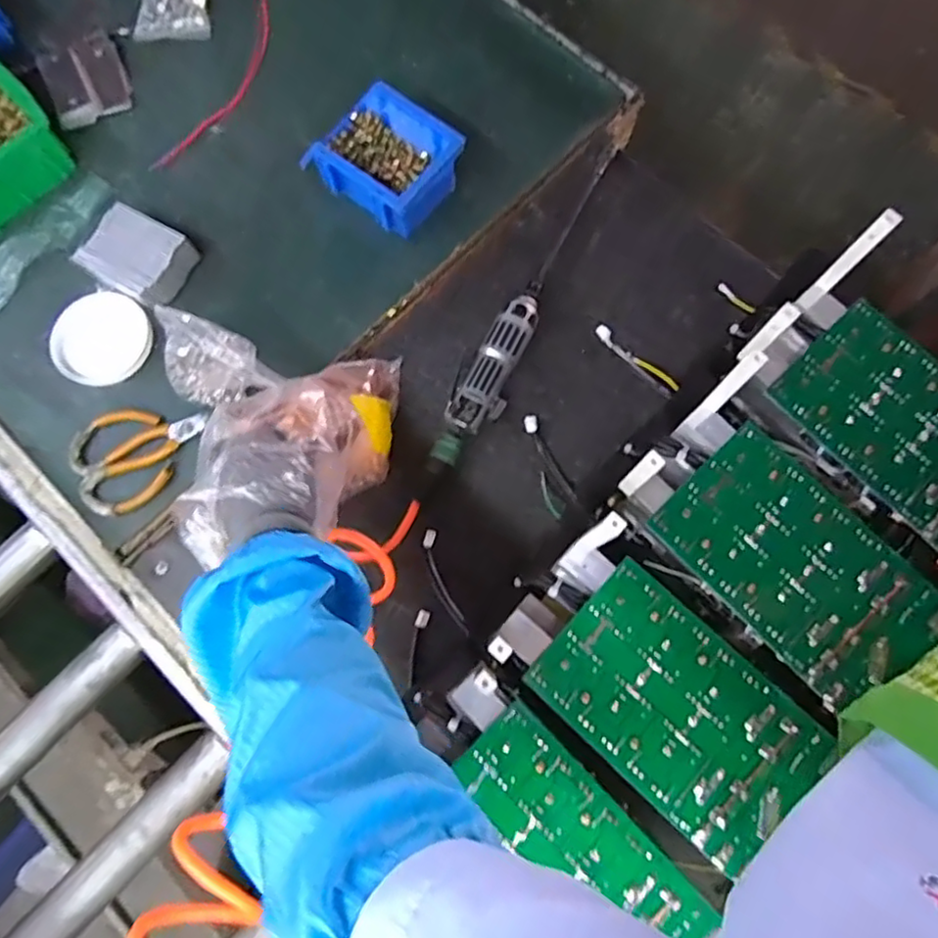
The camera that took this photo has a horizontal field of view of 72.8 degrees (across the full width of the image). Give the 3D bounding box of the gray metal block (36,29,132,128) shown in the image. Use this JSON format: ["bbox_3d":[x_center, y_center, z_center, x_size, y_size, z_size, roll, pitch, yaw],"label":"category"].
[{"bbox_3d":[-0.447,-0.455,0.738,0.085,0.024,0.113,-24,79,-4],"label":"gray metal block"}]

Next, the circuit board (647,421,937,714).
[{"bbox_3d":[0.256,0.076,0.490,0.123,0.010,0.206,-42,80,-8],"label":"circuit board"}]

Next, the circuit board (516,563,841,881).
[{"bbox_3d":[0.153,0.177,0.468,0.193,0.013,0.124,42,81,9],"label":"circuit board"}]

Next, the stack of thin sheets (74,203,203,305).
[{"bbox_3d":[-0.347,-0.224,0.670,0.098,0.042,0.083,29,80,7],"label":"stack of thin sheets"}]

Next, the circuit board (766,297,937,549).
[{"bbox_3d":[0.362,-0.026,0.509,0.118,0.013,0.219,-43,81,-8],"label":"circuit board"}]

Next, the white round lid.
[{"bbox_3d":[-0.382,-0.136,0.661,0.098,0.009,0.098,0,78,1],"label":"white round lid"}]

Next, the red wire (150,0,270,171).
[{"bbox_3d":[-0.288,-0.506,0.760,0.090,0.008,0.350,10,80,4],"label":"red wire"}]

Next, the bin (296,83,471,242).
[{"bbox_3d":[-0.091,-0.330,0.683,0.144,0.068,0.119,37,81,8],"label":"bin"}]

